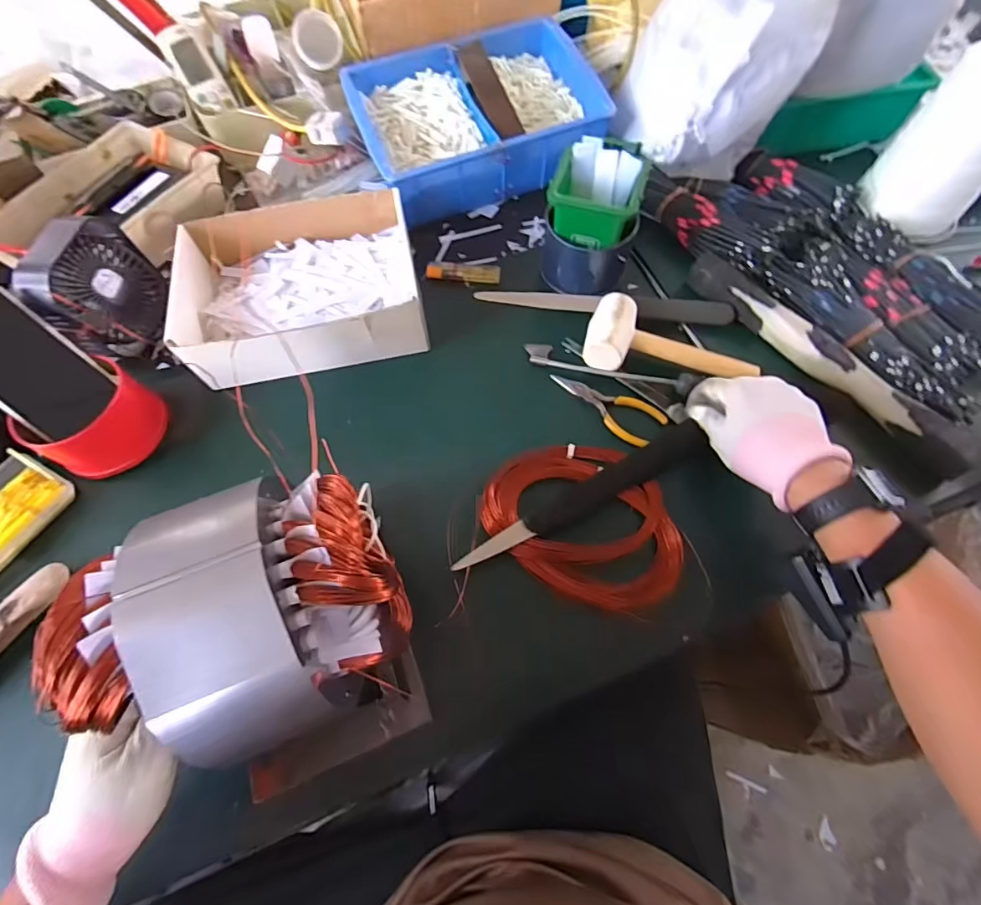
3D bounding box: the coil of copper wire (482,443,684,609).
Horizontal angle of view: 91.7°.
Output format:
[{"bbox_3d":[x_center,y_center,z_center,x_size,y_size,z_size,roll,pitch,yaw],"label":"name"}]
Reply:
[{"bbox_3d":[0.088,0.060,0.432,0.173,0.021,0.133,35,71,15],"label":"coil of copper wire"}]

